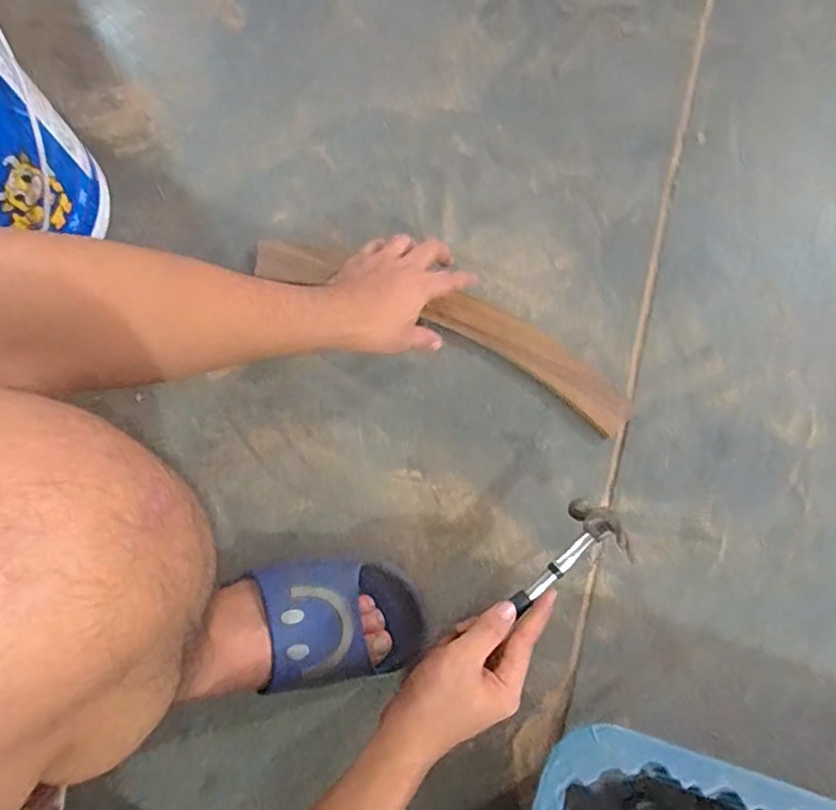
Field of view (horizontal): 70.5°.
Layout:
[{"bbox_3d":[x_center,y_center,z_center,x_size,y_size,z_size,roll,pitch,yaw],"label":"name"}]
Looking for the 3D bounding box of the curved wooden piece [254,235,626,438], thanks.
[{"bbox_3d":[0.027,-0.091,0.647,0.436,0.019,0.079,24,79,4],"label":"curved wooden piece"}]

